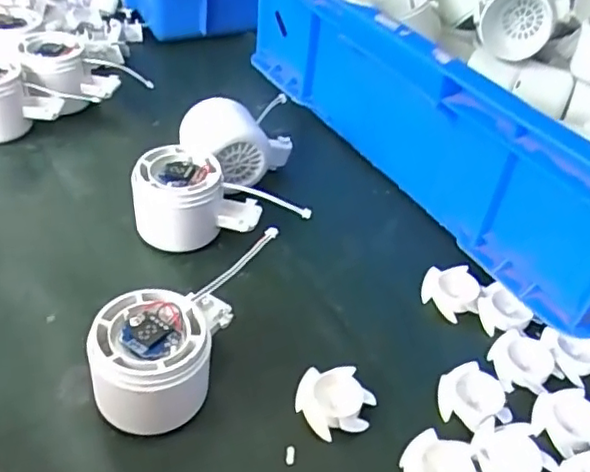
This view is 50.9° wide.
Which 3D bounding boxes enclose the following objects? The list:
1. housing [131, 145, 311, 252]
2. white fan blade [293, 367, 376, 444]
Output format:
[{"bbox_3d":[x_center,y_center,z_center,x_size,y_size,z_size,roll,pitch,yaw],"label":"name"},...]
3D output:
[{"bbox_3d":[-0.052,-0.025,0.426,0.114,0.049,0.056,1,41,-7],"label":"housing"},{"bbox_3d":[0.021,0.090,0.338,0.039,0.013,0.035,-7,43,-16],"label":"white fan blade"}]

